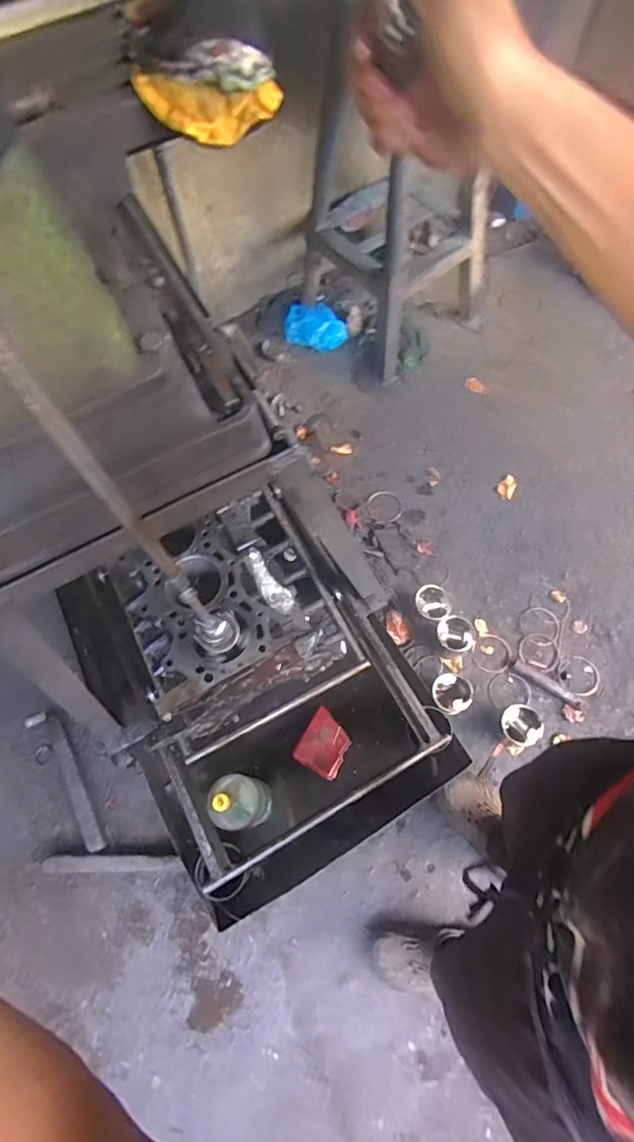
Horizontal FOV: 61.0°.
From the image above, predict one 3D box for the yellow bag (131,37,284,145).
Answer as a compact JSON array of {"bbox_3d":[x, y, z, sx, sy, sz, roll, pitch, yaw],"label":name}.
[{"bbox_3d":[-0.117,-0.530,0.600,0.155,0.071,0.054,-13,67,-2],"label":"yellow bag"}]

